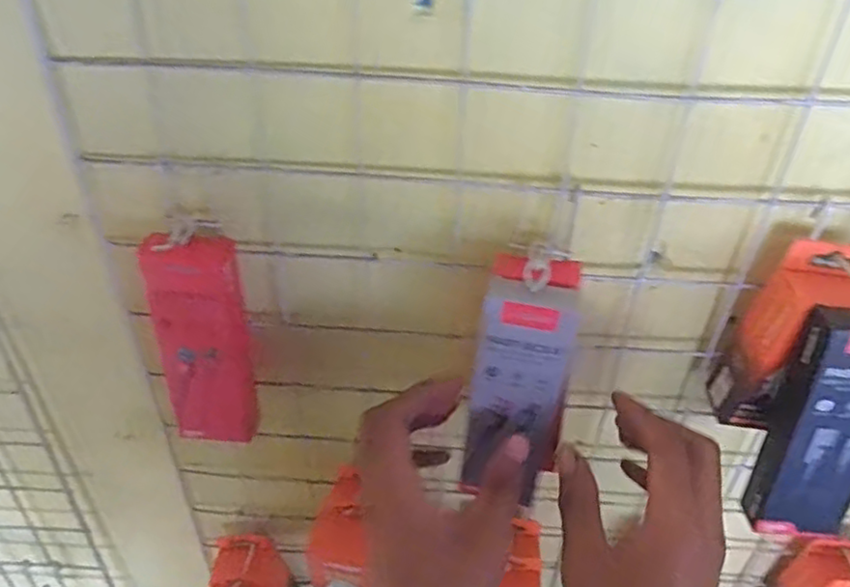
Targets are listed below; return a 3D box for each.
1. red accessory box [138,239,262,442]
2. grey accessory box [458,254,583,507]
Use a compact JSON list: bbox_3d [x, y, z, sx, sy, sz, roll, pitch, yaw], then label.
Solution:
[{"bbox_3d":[-0.142,0.032,0.420,0.056,0.156,0.024,-17,41,-23],"label":"red accessory box"},{"bbox_3d":[0.057,0.054,0.384,0.054,0.145,0.045,16,26,17],"label":"grey accessory box"}]

